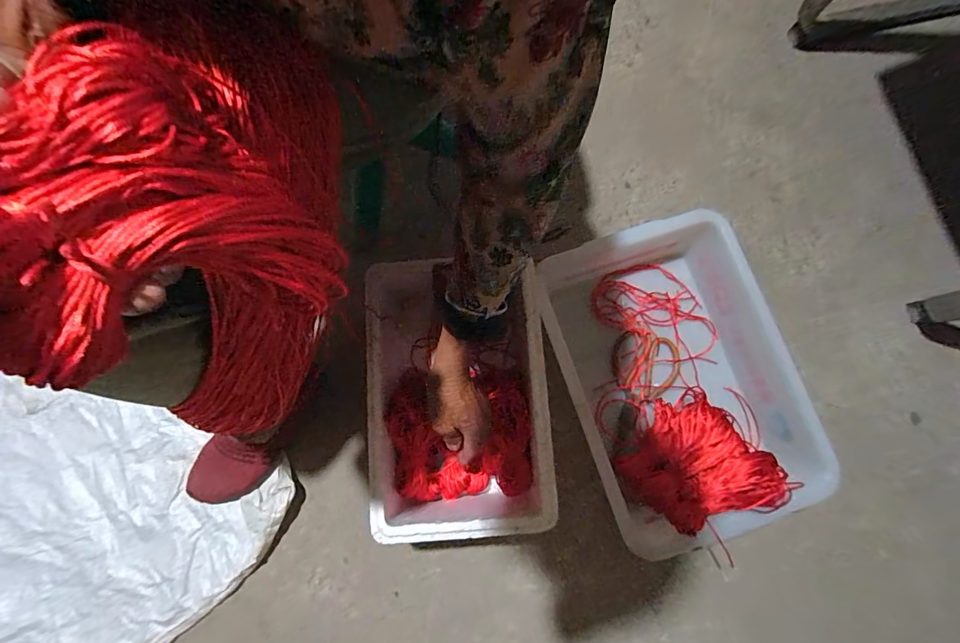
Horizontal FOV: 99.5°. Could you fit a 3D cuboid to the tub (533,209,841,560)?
[{"bbox_3d":[0.270,0.073,0.592,0.297,0.109,0.423,-17,79,-3],"label":"tub"}]

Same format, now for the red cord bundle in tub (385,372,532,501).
[{"bbox_3d":[-0.029,0.157,0.557,0.182,0.097,0.161,-2,79,0],"label":"red cord bundle in tub"}]

